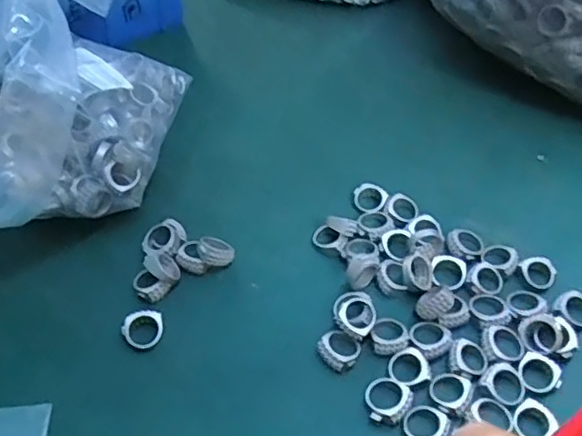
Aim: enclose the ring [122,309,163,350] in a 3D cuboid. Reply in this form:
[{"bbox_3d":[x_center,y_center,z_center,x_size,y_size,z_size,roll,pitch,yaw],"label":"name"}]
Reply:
[{"bbox_3d":[-0.090,0.067,0.364,0.024,0.006,0.024,0,49,0],"label":"ring"}]

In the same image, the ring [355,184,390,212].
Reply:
[{"bbox_3d":[0.058,-0.014,0.440,0.024,0.010,0.023,0,49,0],"label":"ring"}]

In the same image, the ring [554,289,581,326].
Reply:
[{"bbox_3d":[0.180,0.056,0.379,0.022,0.008,0.023,0,49,0],"label":"ring"}]

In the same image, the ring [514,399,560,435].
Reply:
[{"bbox_3d":[0.132,0.112,0.328,0.021,0.009,0.021,0,49,0],"label":"ring"}]

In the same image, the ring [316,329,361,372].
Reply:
[{"bbox_3d":[0.029,0.077,0.359,0.024,0.008,0.025,0,49,0],"label":"ring"}]

